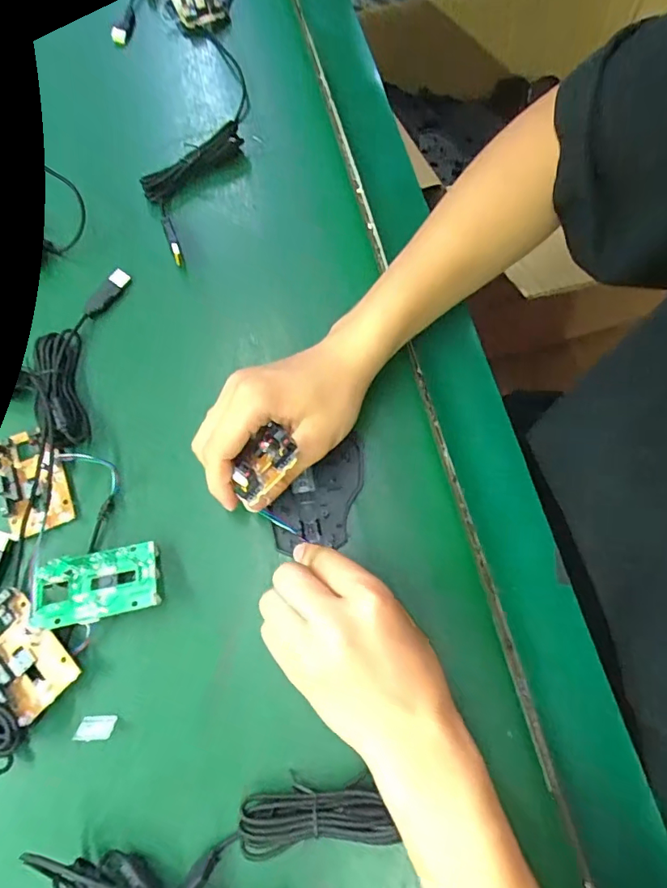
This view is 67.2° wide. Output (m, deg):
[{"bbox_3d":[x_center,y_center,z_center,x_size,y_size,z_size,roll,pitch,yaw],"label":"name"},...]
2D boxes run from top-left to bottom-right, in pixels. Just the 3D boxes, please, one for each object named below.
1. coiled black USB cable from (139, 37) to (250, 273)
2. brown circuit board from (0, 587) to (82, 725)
[{"bbox_3d":[-0.120,-0.289,0.463,0.075,0.026,0.280,13,74,5],"label":"coiled black USB cable"},{"bbox_3d":[-0.204,0.135,0.325,0.079,0.019,0.044,41,78,12],"label":"brown circuit board"}]

